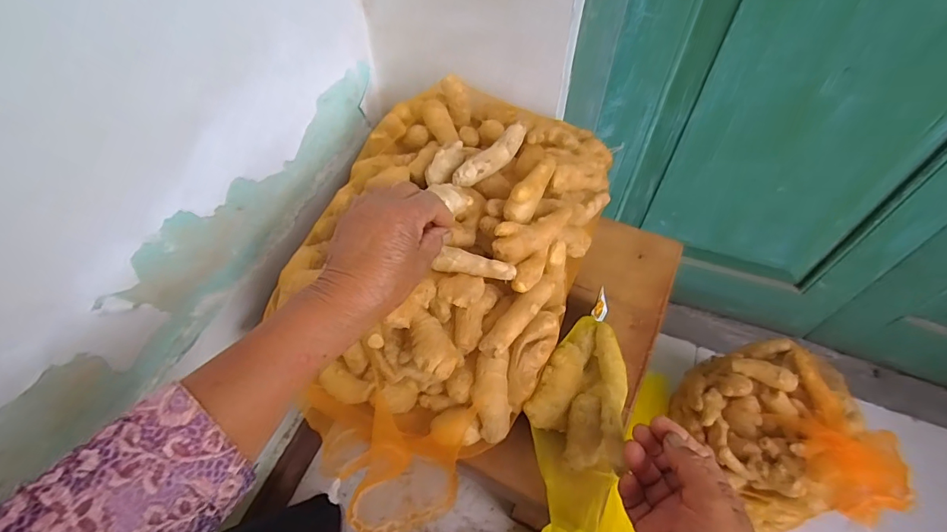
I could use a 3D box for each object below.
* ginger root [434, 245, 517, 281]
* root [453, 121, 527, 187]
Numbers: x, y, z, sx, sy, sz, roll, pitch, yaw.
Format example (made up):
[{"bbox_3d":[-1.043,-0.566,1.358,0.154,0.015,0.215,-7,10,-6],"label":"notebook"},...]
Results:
[{"bbox_3d":[0.003,-0.001,0.435,0.074,0.021,0.016,10,55,8],"label":"ginger root"},{"bbox_3d":[0.019,-0.114,0.471,0.022,0.021,0.098,36,62,23],"label":"root"}]

